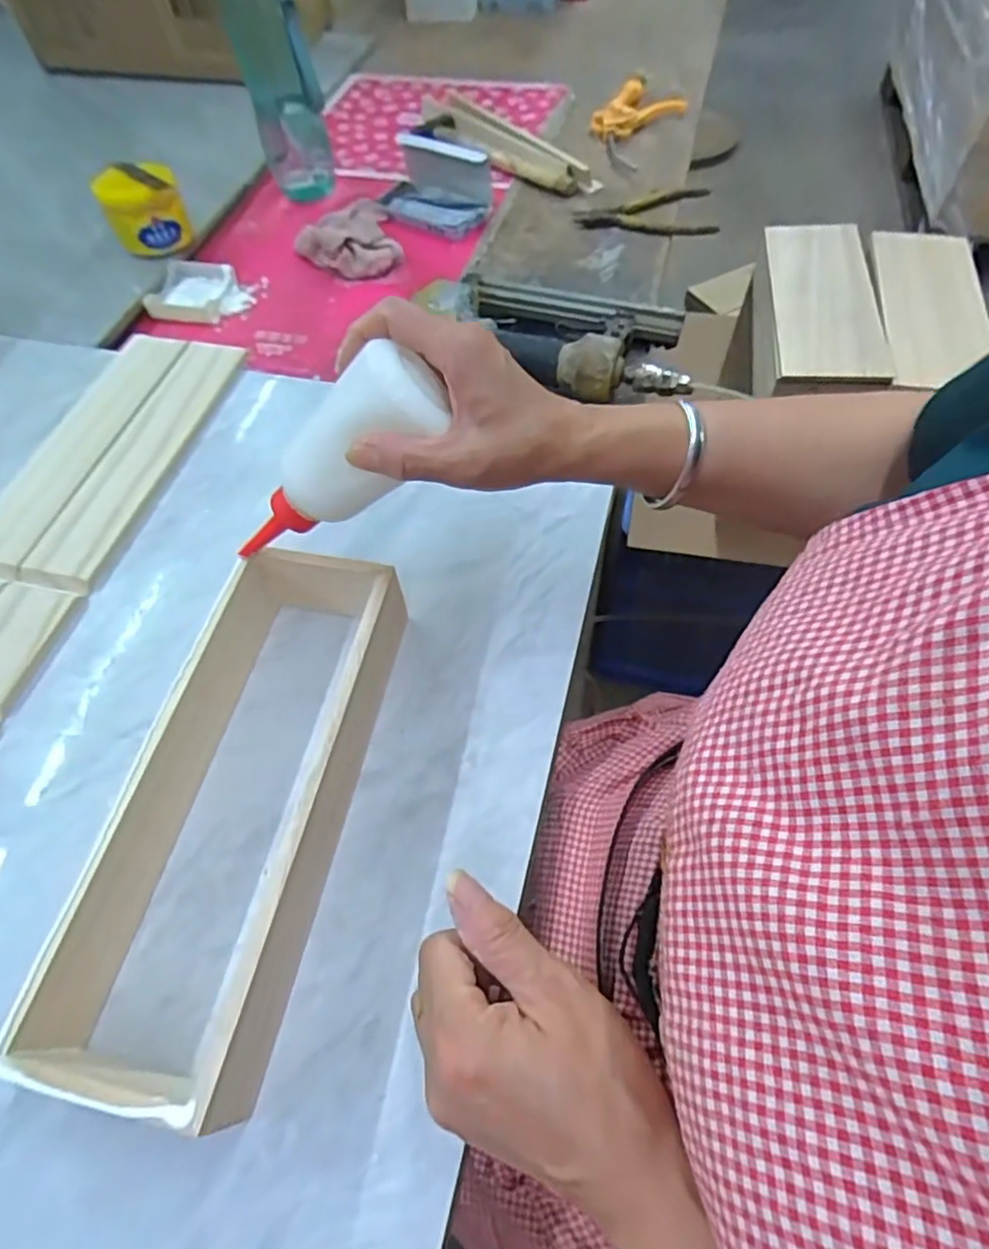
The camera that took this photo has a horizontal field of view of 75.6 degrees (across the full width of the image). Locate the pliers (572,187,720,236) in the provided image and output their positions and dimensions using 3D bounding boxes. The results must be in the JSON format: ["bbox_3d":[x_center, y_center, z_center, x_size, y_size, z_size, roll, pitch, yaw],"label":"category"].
[{"bbox_3d":[0.166,-0.451,0.704,0.151,0.010,0.099,-1,59,2],"label":"pliers"}]

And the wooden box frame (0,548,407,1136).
[{"bbox_3d":[-0.132,0.090,0.349,0.111,0.061,0.276,9,59,8],"label":"wooden box frame"}]

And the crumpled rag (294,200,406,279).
[{"bbox_3d":[-0.166,-0.436,0.706,0.105,0.023,0.149,-14,59,-6],"label":"crumpled rag"}]

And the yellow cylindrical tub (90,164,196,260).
[{"bbox_3d":[-0.366,-0.433,0.677,0.074,0.077,0.067,-22,60,-11],"label":"yellow cylindrical tub"}]

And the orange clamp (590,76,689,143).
[{"bbox_3d":[0.175,-0.680,0.834,0.115,0.020,0.125,-16,59,-7],"label":"orange clamp"}]

